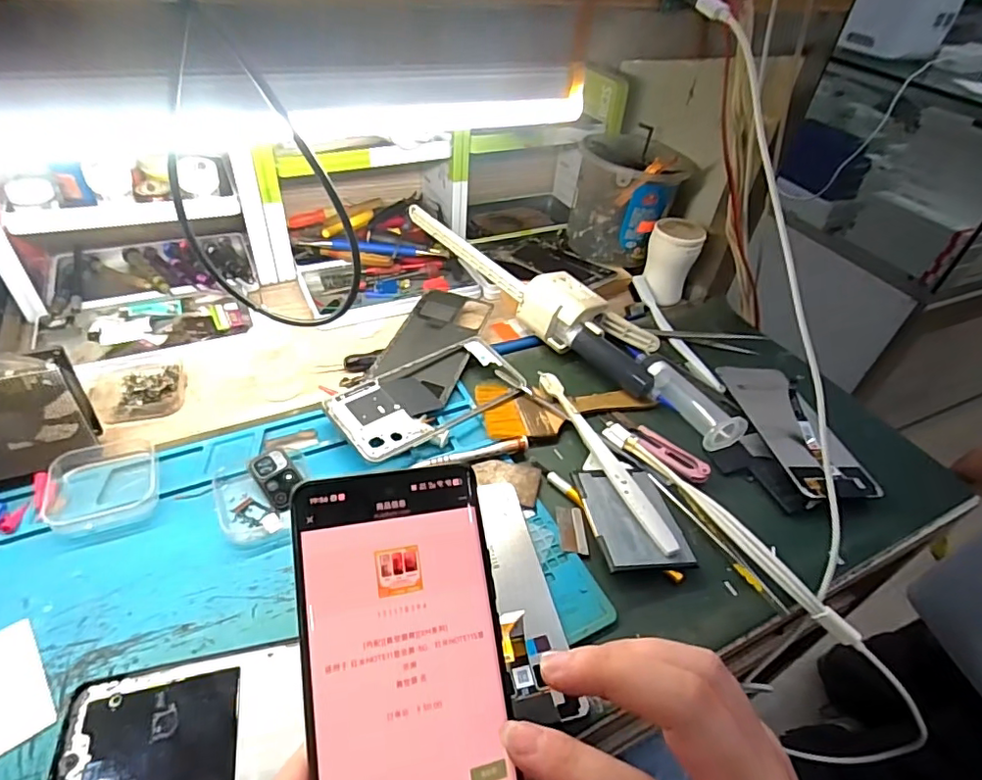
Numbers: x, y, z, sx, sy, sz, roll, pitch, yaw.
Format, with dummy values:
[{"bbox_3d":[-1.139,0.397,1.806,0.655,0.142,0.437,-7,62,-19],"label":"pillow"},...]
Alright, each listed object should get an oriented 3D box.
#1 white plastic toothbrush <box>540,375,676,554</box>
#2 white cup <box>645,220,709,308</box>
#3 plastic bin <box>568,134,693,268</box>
[{"bbox_3d":[0.085,0.051,0.433,0.016,0.018,0.186,-14,46,-21],"label":"white plastic toothbrush"},{"bbox_3d":[0.196,-0.140,0.605,0.054,0.077,0.048,18,44,12],"label":"white cup"},{"bbox_3d":[0.155,-0.216,0.642,0.106,0.126,0.108,4,43,-3],"label":"plastic bin"}]

